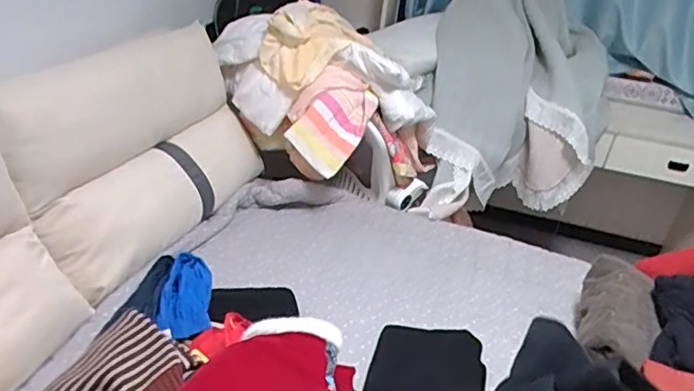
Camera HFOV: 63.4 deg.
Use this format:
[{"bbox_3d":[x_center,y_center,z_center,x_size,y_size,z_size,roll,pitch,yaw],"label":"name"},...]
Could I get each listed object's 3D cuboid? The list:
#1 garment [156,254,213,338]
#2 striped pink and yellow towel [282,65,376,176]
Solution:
[{"bbox_3d":[-0.398,0.235,1.388,0.126,0.109,0.214,2,29,-8],"label":"garment"},{"bbox_3d":[-0.059,-0.252,1.918,0.266,0.345,0.112,44,0,-5],"label":"striped pink and yellow towel"}]

